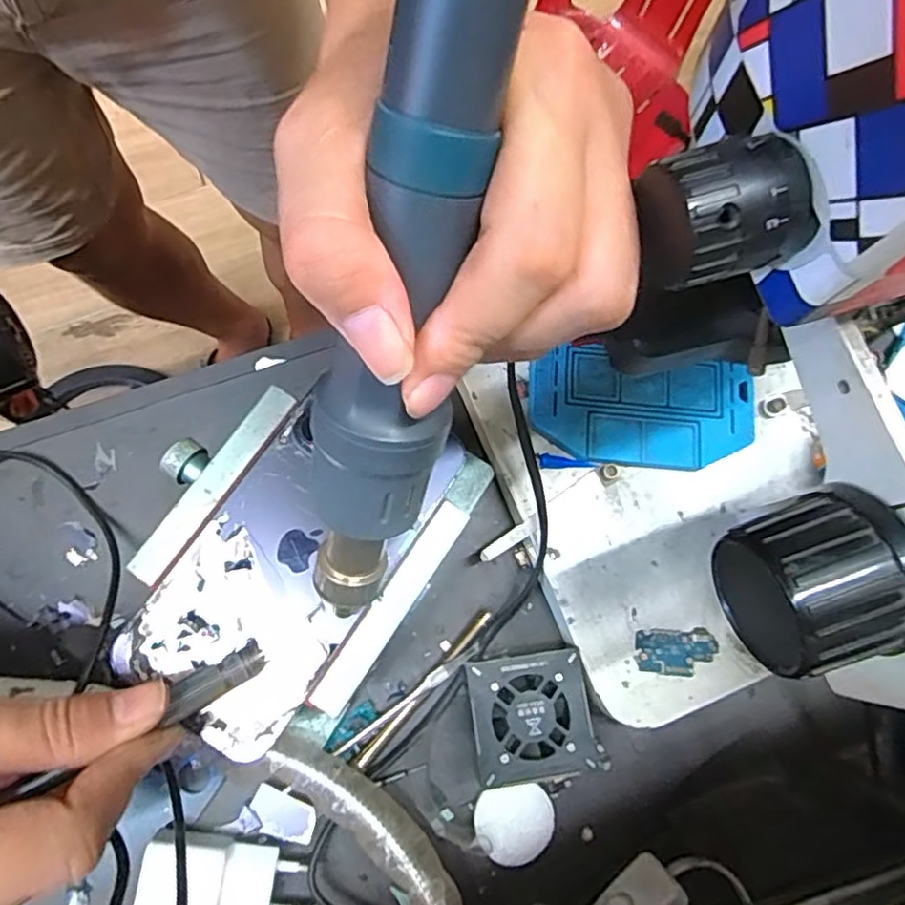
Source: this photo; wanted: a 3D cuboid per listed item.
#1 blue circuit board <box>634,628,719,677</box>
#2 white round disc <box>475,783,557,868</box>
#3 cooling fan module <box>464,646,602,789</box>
[{"bbox_3d":[0.110,0.098,0.314,0.040,0.004,0.021,-1,77,-5],"label":"blue circuit board"},{"bbox_3d":[0.030,0.180,0.312,0.038,0.011,0.033,-7,78,-6],"label":"white round disc"},{"bbox_3d":[0.037,0.128,0.316,0.055,0.030,0.056,-7,78,-6],"label":"cooling fan module"}]

